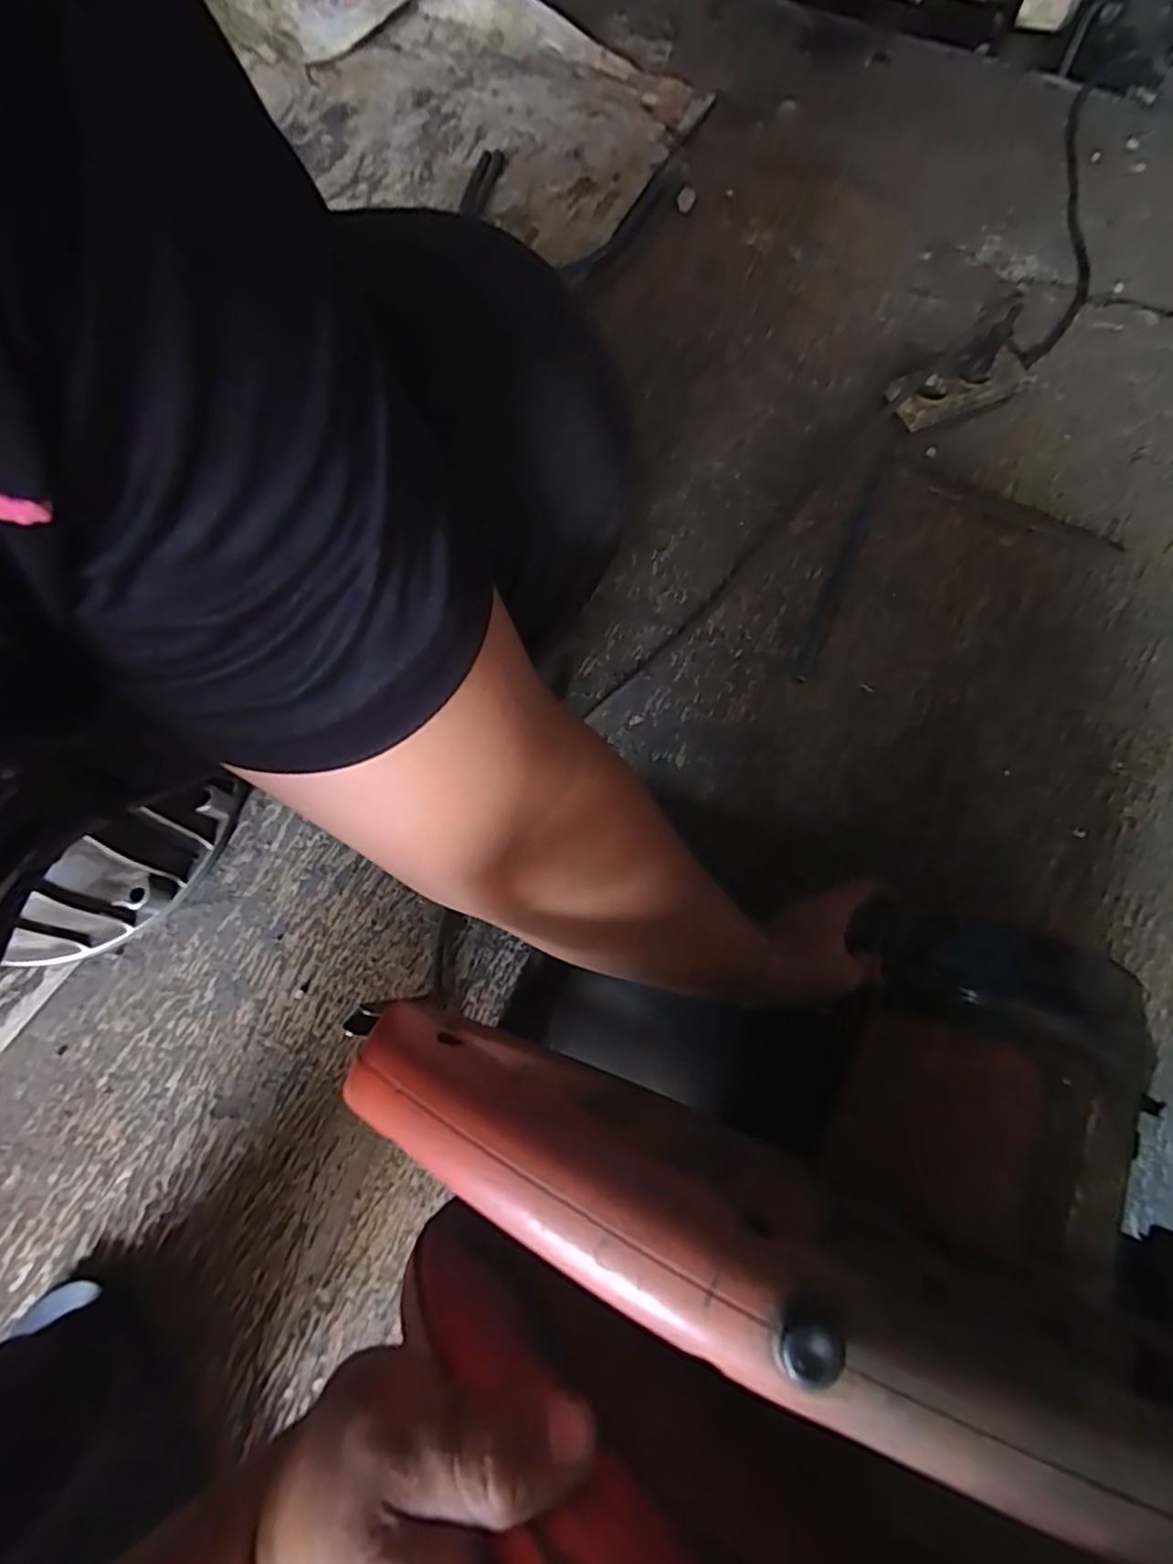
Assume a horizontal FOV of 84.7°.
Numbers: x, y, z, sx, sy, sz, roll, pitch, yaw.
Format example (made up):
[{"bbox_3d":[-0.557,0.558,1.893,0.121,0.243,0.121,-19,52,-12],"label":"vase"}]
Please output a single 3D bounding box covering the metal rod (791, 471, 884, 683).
[{"bbox_3d":[0.262,-0.214,0.658,0.017,0.008,0.256,22,75,8],"label":"metal rod"}]

